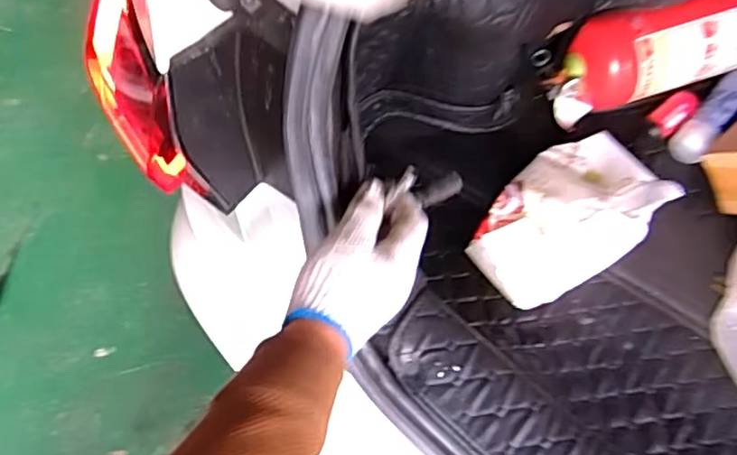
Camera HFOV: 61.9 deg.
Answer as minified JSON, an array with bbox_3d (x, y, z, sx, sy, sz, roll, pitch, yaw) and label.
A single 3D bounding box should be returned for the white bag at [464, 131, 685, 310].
[{"bbox_3d":[0.255,-0.019,0.776,0.161,0.132,0.252,41,71,17],"label":"white bag"}]

